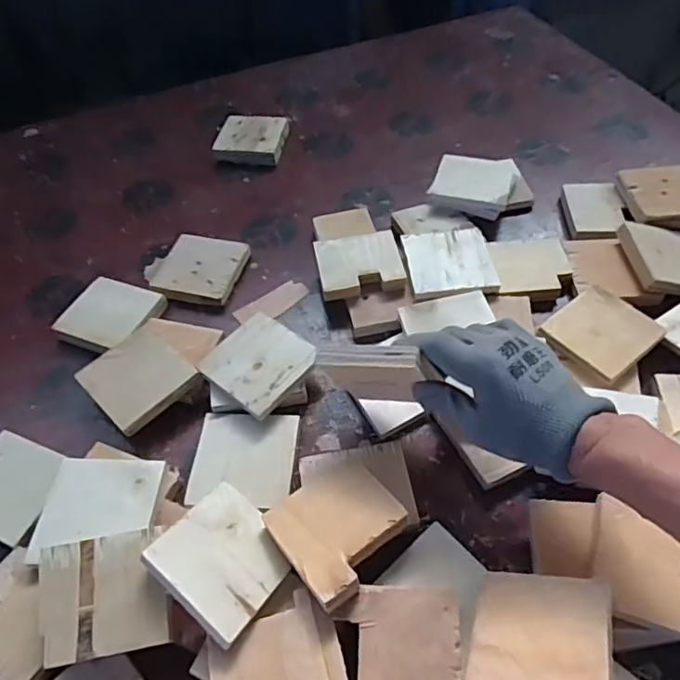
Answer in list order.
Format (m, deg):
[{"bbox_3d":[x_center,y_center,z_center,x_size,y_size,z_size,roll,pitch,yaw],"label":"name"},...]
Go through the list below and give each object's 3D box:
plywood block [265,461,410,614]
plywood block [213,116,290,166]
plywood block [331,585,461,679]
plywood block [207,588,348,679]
[{"bbox_3d":[0.000,0.141,0.441,0.093,0.019,0.091,-33,57,-19],"label":"plywood block"},{"bbox_3d":[-0.126,-0.288,0.821,0.094,0.025,0.100,2,52,6],"label":"plywood block"},{"bbox_3d":[0.041,0.218,0.392,0.080,0.014,0.089,0,52,5],"label":"plywood block"},{"bbox_3d":[-0.043,0.228,0.395,0.090,0.016,0.083,-14,52,-6],"label":"plywood block"}]

